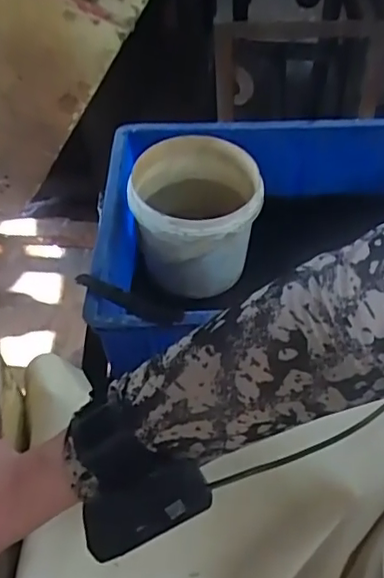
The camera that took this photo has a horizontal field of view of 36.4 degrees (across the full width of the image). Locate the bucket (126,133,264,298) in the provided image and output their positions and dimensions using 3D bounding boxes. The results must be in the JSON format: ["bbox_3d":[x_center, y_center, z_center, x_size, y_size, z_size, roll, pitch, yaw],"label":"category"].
[{"bbox_3d":[0.004,-0.092,0.757,0.156,0.147,0.158,0,53,0],"label":"bucket"}]

